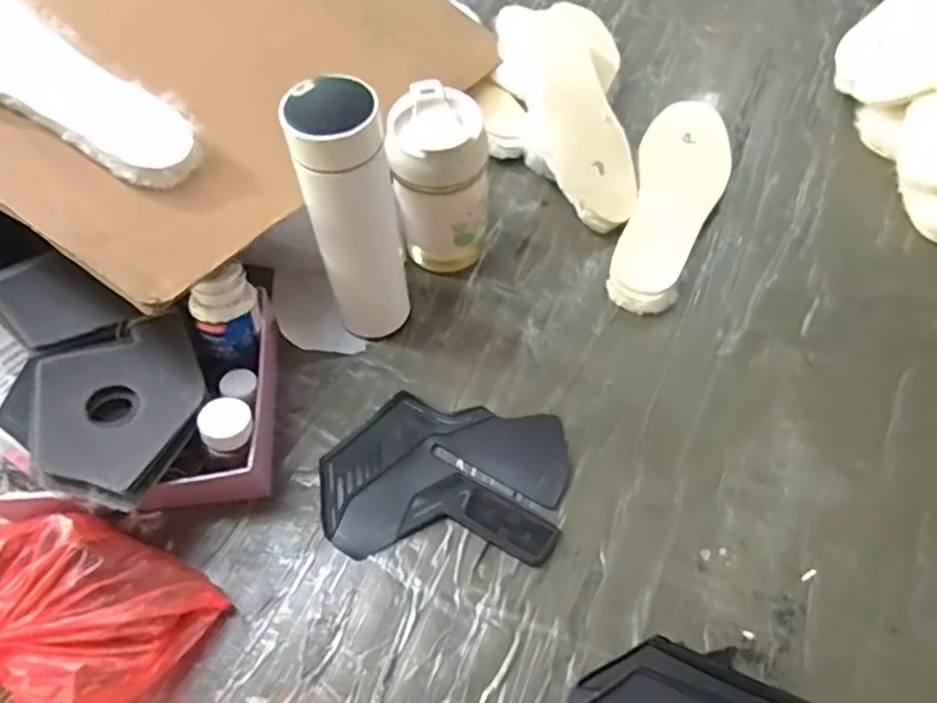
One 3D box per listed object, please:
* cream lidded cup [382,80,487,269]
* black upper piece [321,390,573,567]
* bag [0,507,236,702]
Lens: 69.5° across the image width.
[{"bbox_3d":[-0.024,-0.140,0.596,0.078,0.163,0.072,-1,59,1],"label":"cream lidded cup"},{"bbox_3d":[-0.018,0.101,0.541,0.191,0.015,0.126,2,59,2],"label":"black upper piece"},{"bbox_3d":[-0.315,0.183,0.455,0.195,0.084,0.217,38,67,23],"label":"bag"}]

